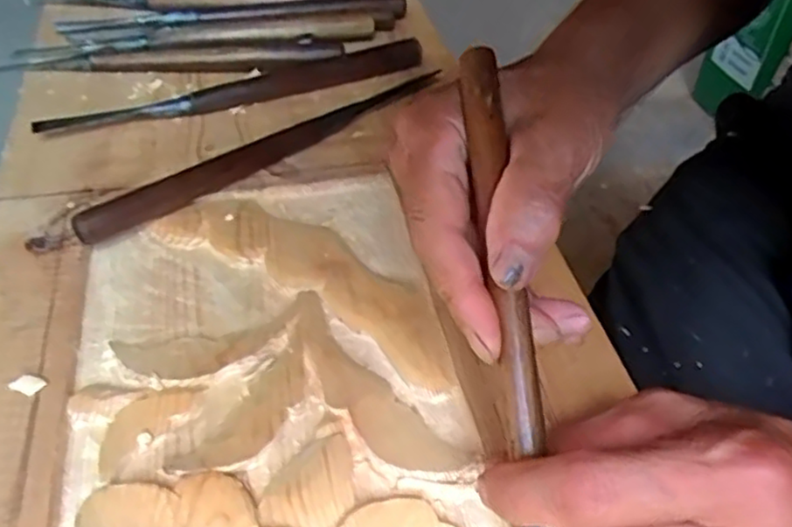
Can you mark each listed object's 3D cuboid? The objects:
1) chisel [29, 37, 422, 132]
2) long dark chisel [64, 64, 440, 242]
[{"bbox_3d":[-0.100,-0.117,0.464,0.254,0.016,0.023,-15,48,-21],"label":"chisel"},{"bbox_3d":[-0.067,-0.075,0.424,0.018,0.018,0.259,37,51,27],"label":"long dark chisel"}]

